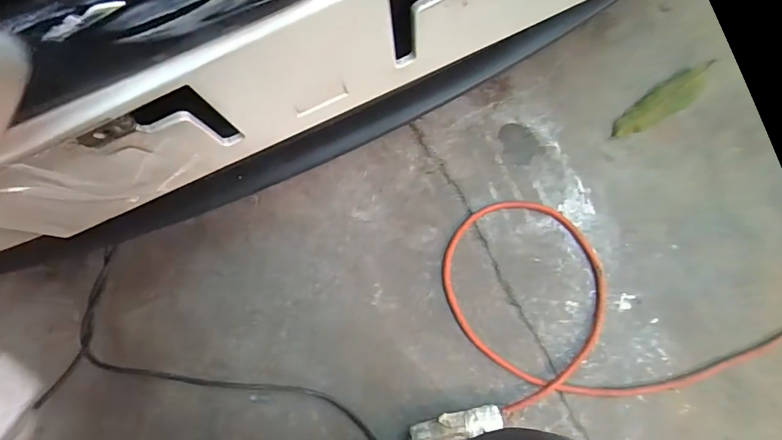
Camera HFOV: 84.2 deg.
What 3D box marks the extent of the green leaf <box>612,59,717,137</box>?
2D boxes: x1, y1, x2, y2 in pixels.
[{"bbox_3d":[0.382,-0.167,0.605,0.166,0.017,0.046,-32,82,-1],"label":"green leaf"}]

